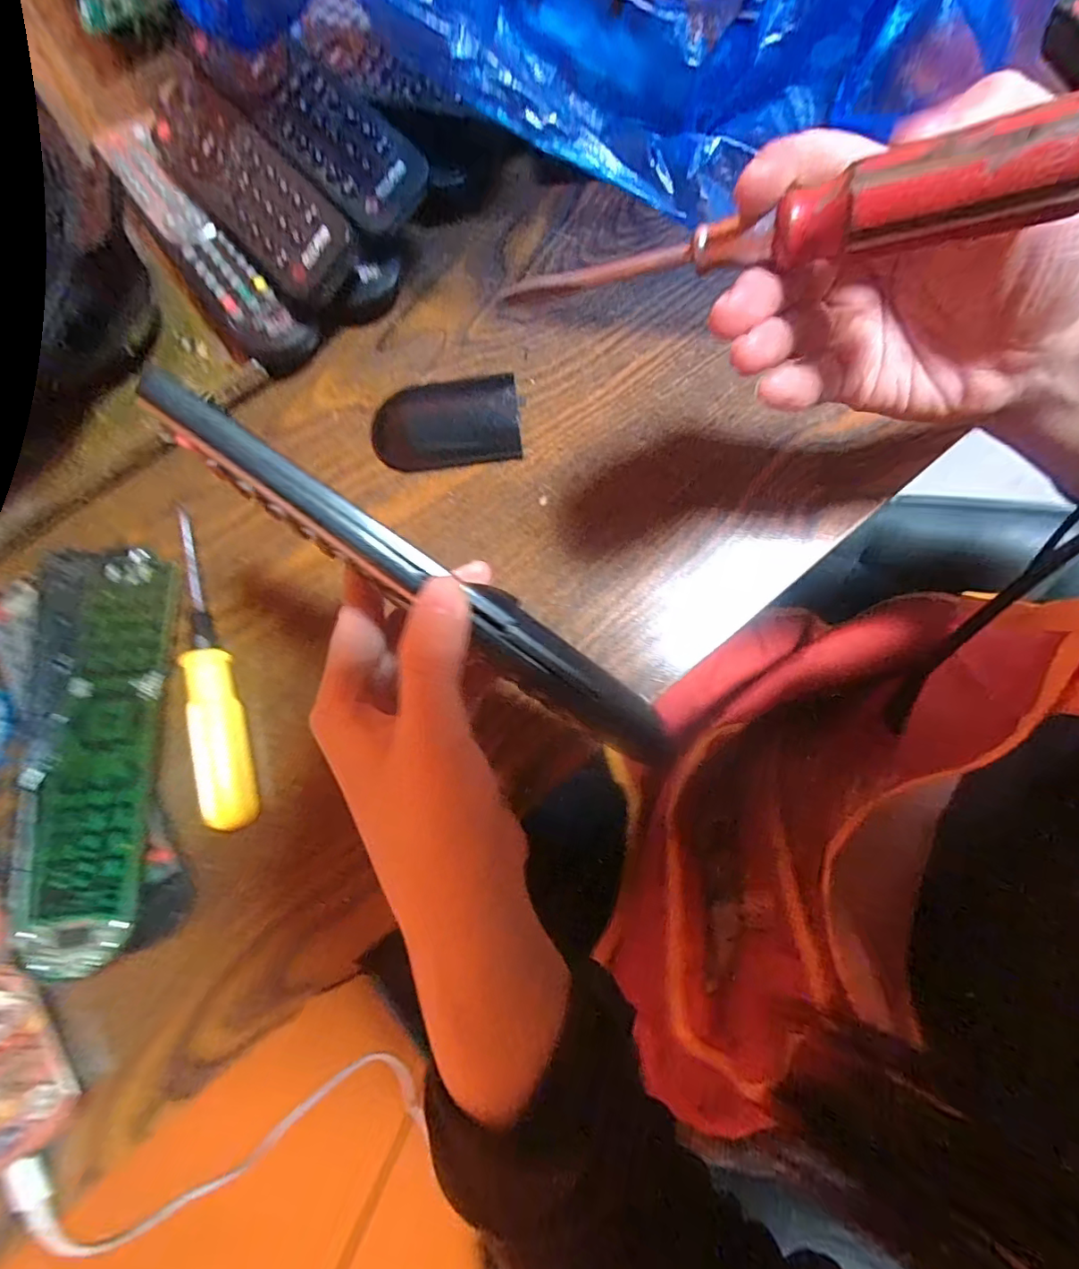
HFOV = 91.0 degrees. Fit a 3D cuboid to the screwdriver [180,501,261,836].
[{"bbox_3d":[-0.157,0.013,0.253,0.017,0.020,0.153,-16,79,-2],"label":"screwdriver"}]

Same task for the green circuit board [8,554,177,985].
[{"bbox_3d":[-0.197,0.047,0.240,0.044,0.006,0.181,-3,69,-8],"label":"green circuit board"}]

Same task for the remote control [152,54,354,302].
[{"bbox_3d":[-0.152,-0.234,0.279,0.156,0.020,0.049,47,104,11],"label":"remote control"}]

